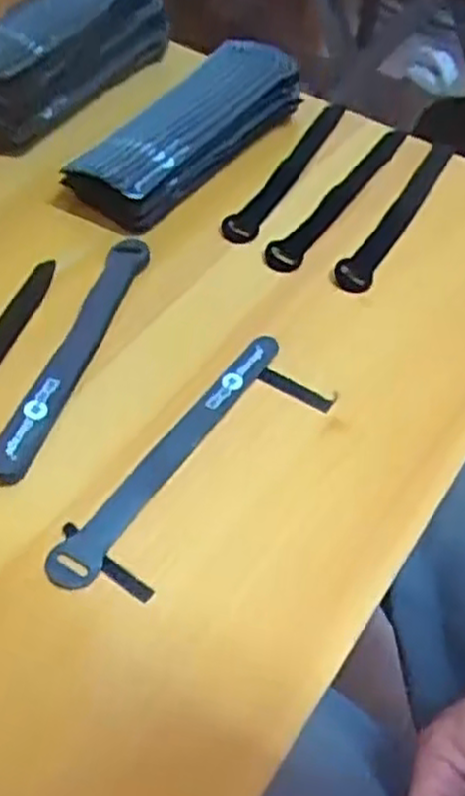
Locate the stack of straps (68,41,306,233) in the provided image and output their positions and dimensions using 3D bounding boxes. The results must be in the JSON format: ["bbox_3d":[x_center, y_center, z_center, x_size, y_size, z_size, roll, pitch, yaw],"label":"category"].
[{"bbox_3d":[-0.034,-0.202,0.577,0.073,0.056,0.202,32,58,20],"label":"stack of straps"}]

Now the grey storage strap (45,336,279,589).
[{"bbox_3d":[-0.035,0.029,0.429,0.027,0.005,0.192,27,58,22],"label":"grey storage strap"}]

